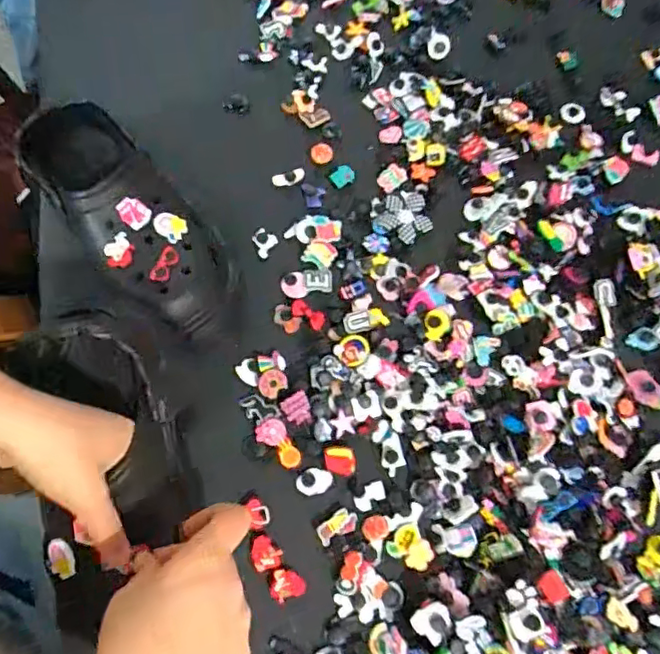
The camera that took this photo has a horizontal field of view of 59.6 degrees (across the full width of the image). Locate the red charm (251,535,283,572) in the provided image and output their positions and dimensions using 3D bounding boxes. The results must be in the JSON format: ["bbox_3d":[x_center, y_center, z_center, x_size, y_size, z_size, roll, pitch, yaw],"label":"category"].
[{"bbox_3d":[-0.050,0.177,0.453,0.023,0.007,0.025,0,69,-1],"label":"red charm"}]

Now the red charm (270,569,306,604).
[{"bbox_3d":[-0.034,0.199,0.446,0.026,0.004,0.022,-16,70,-8],"label":"red charm"}]

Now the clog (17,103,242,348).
[{"bbox_3d":[-0.161,-0.096,0.504,0.115,0.086,0.240,-39,89,-15],"label":"clog"}]

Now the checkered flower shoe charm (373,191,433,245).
[{"bbox_3d":[0.076,-0.109,0.566,0.051,0.004,0.055,34,72,11],"label":"checkered flower shoe charm"}]

